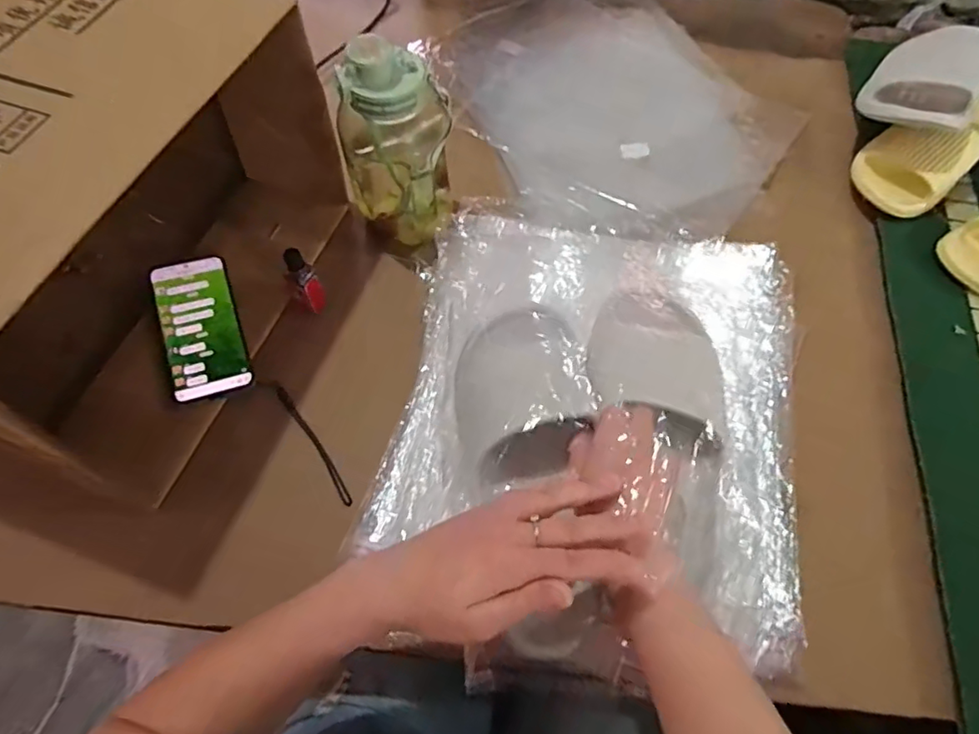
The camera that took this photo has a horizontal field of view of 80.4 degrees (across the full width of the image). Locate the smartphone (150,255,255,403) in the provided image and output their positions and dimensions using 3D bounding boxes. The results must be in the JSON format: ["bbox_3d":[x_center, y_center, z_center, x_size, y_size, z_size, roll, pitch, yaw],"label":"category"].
[{"bbox_3d":[-0.294,-0.045,0.592,0.074,0.013,0.158,-14,69,-17],"label":"smartphone"}]

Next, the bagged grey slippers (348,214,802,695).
[{"bbox_3d":[0.097,0.021,0.483,0.346,0.108,0.401,11,62,6],"label":"bagged grey slippers"}]

